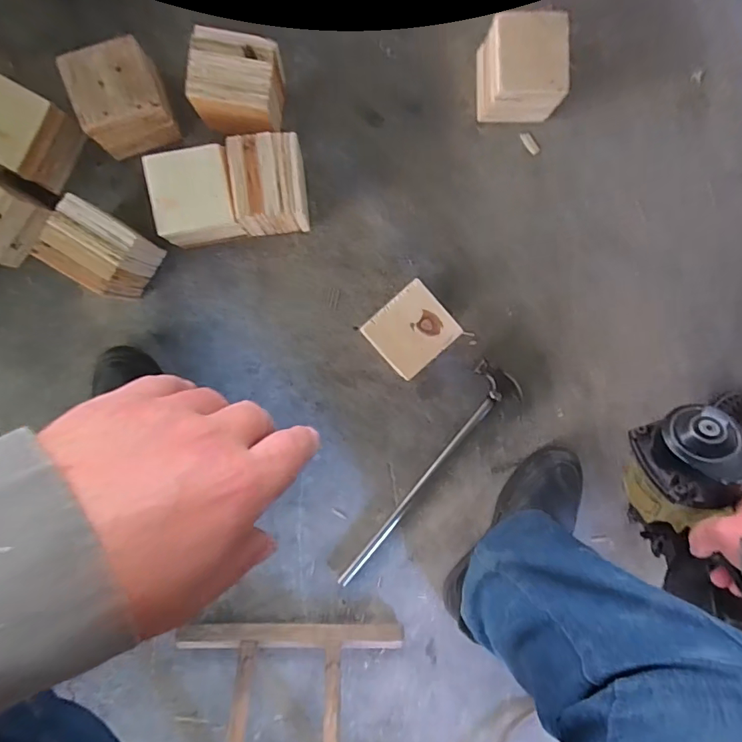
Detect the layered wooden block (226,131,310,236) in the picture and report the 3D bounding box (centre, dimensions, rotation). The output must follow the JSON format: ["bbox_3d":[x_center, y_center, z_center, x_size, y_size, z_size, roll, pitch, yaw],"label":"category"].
[{"bbox_3d":[-0.125,-0.226,0.587,0.083,0.094,0.100,-4,93,-1],"label":"layered wooden block"}]

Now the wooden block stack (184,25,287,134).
[{"bbox_3d":[-0.160,-0.341,0.577,0.100,0.093,0.097,10,93,-3],"label":"wooden block stack"}]

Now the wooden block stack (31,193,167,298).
[{"bbox_3d":[-0.333,-0.146,0.584,0.098,0.091,0.093,28,92,-3],"label":"wooden block stack"}]

